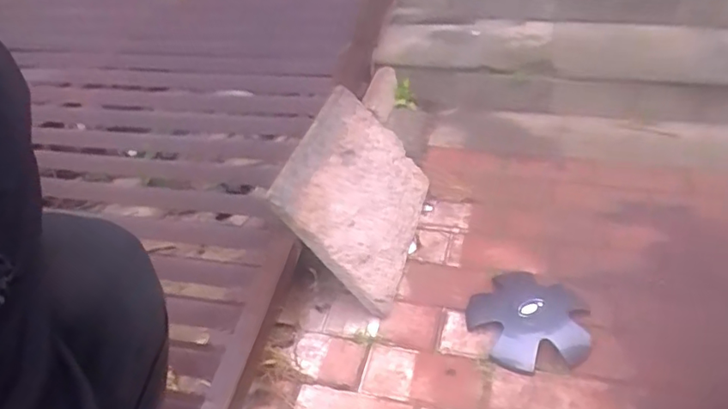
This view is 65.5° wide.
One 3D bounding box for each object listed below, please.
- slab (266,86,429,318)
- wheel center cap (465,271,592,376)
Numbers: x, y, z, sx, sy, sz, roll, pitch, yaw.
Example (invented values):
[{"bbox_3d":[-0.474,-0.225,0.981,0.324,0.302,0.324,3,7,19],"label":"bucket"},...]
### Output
[{"bbox_3d":[-0.003,-0.029,1.045,0.059,0.303,0.384,-25,26,32],"label":"slab"},{"bbox_3d":[0.293,0.188,0.977,0.196,0.040,0.215,-2,37,1],"label":"wheel center cap"}]

